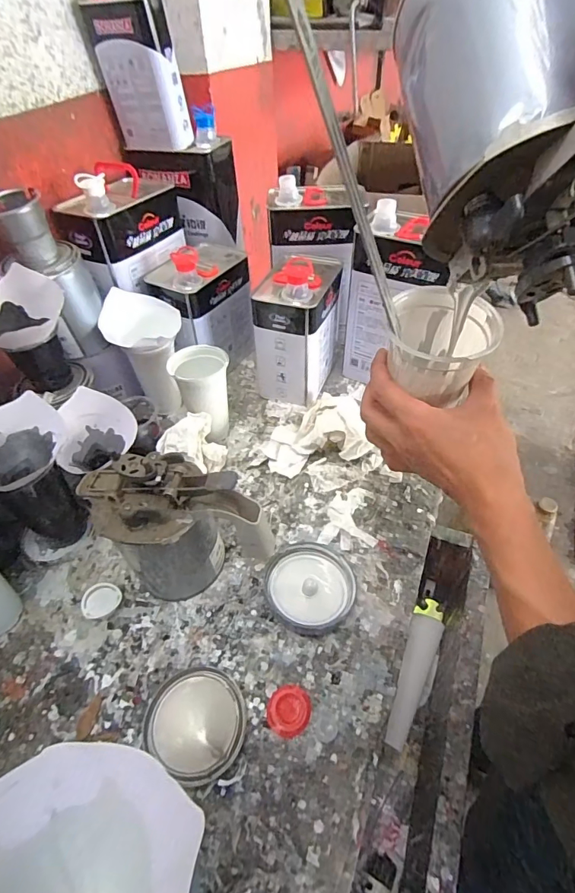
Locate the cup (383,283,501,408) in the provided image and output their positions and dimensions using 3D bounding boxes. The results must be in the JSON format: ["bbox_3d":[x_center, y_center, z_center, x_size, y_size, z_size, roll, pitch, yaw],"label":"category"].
[{"bbox_3d":[0.120,-0.080,0.349,0.075,0.059,0.077,7,48,8],"label":"cup"}]

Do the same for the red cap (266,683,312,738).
[{"bbox_3d":[0.001,0.260,0.434,0.043,0.017,0.043,-1,47,1],"label":"red cap"}]

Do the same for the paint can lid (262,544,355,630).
[{"bbox_3d":[0.028,0.163,0.510,0.096,0.035,0.105,-1,47,1],"label":"paint can lid"}]

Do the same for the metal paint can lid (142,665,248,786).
[{"bbox_3d":[-0.089,0.266,0.429,0.097,0.021,0.090,-1,47,1],"label":"metal paint can lid"}]

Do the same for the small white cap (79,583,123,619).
[{"bbox_3d":[-0.220,0.183,0.518,0.044,0.018,0.037,-34,55,-26],"label":"small white cap"}]

